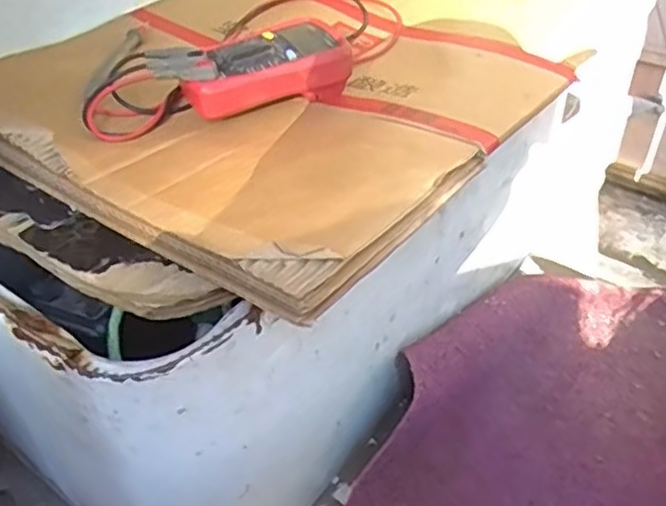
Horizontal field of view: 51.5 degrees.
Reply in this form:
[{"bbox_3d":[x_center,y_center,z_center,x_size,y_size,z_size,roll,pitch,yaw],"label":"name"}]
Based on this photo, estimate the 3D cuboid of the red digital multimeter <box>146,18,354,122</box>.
[{"bbox_3d":[-0.061,-0.144,0.546,0.146,0.043,0.082,-24,45,-26],"label":"red digital multimeter"}]

